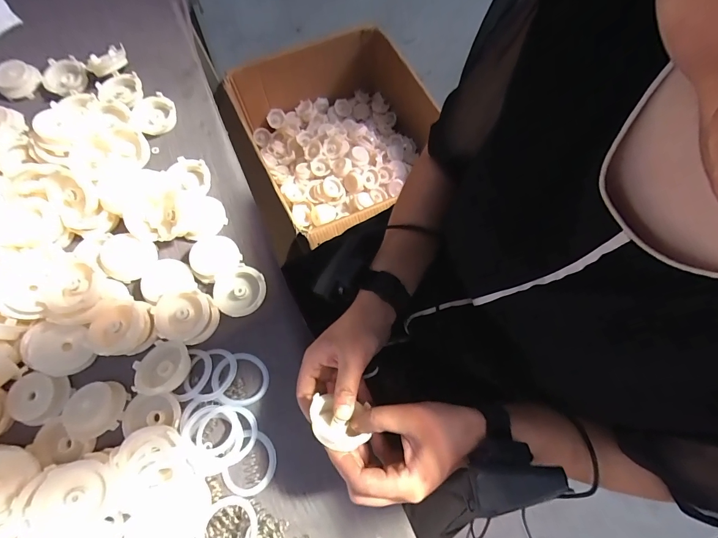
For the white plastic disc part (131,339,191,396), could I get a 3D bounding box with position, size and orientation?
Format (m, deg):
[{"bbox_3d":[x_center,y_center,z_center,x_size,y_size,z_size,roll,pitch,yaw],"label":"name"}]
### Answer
[{"bbox_3d":[-0.194,0.095,0.336,0.050,0.019,0.052,0,73,0],"label":"white plastic disc part"}]

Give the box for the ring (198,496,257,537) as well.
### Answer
[{"bbox_3d":[-0.116,0.230,0.303,0.049,0.009,0.047,0,73,0],"label":"ring"}]

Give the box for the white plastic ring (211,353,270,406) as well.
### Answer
[{"bbox_3d":[-0.120,0.112,0.351,0.052,0.004,0.052,6,58,-10],"label":"white plastic ring"}]

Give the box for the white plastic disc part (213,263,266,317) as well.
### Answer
[{"bbox_3d":[-0.129,0.024,0.373,0.056,0.014,0.054,0,73,0],"label":"white plastic disc part"}]

